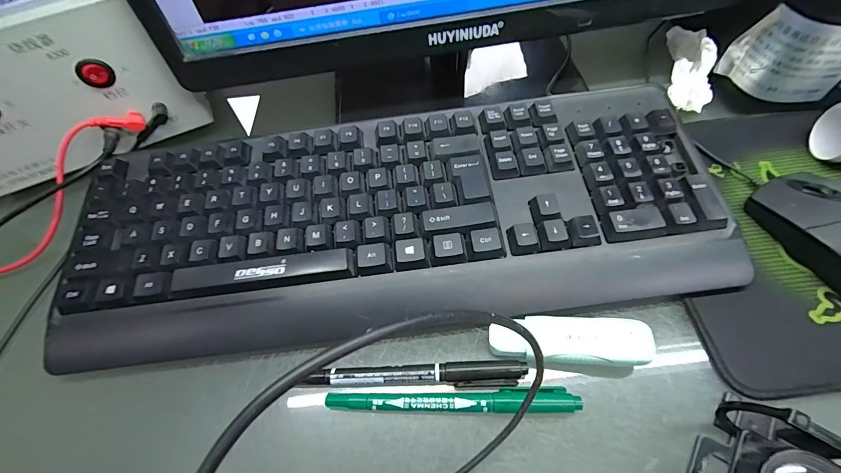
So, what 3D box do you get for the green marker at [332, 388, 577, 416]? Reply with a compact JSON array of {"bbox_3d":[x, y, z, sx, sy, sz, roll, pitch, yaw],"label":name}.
[{"bbox_3d":[0.016,0.092,0.206,0.137,0.009,0.012,-2,64,2],"label":"green marker"}]

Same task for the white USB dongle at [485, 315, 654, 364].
[{"bbox_3d":[0.085,0.060,0.215,0.085,0.017,0.024,3,64,4],"label":"white USB dongle"}]

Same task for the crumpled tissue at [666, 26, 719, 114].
[{"bbox_3d":[0.236,-0.148,0.324,0.027,0.032,0.093,9,59,10],"label":"crumpled tissue"}]

